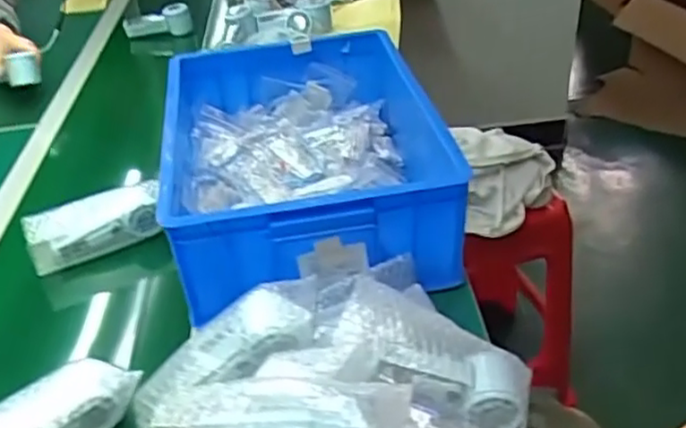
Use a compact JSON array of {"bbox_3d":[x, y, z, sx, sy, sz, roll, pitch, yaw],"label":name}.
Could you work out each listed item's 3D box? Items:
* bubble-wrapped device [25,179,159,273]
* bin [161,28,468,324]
[{"bbox_3d":[-0.343,0.015,0.958,0.178,0.068,0.058,-15,36,-14],"label":"bubble-wrapped device"},{"bbox_3d":[-0.054,-0.081,0.952,0.359,0.147,0.450,-8,35,-4],"label":"bin"}]

